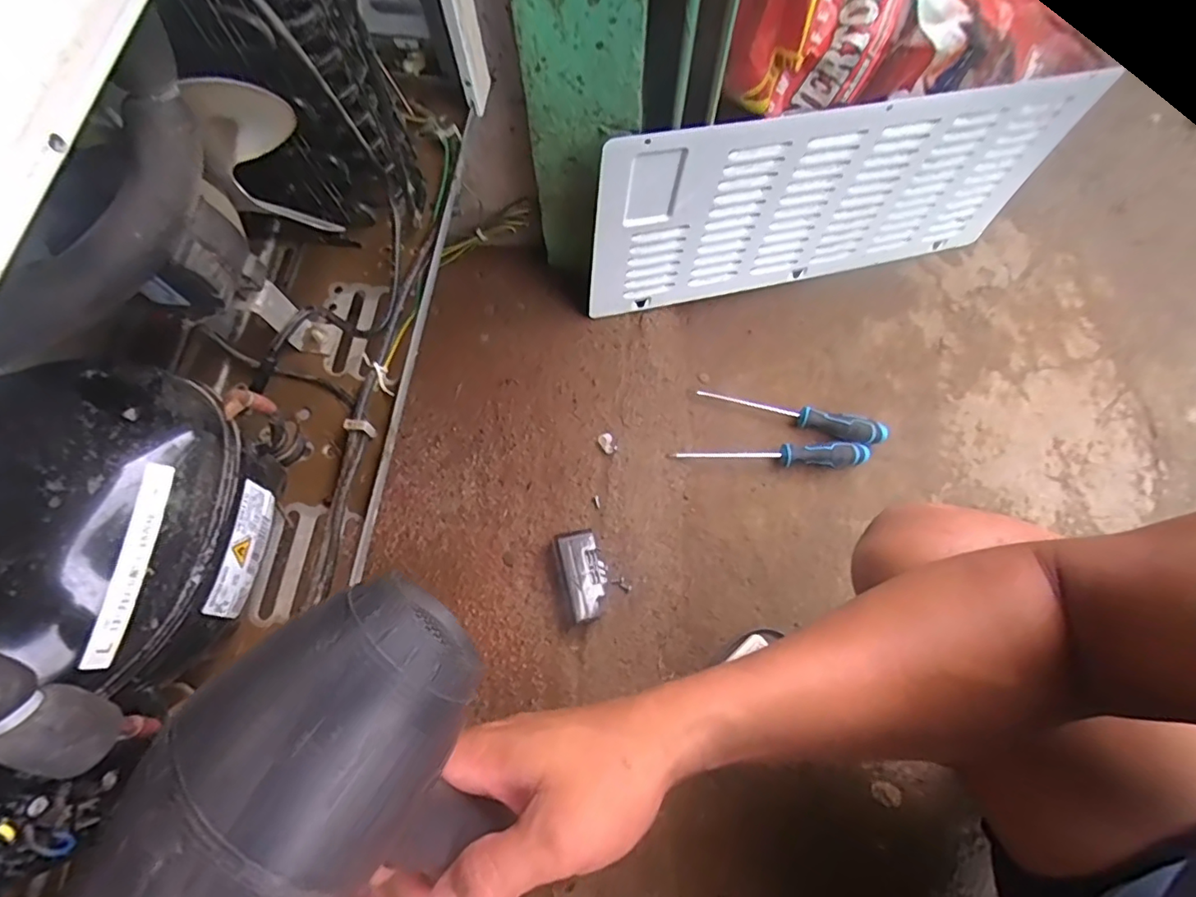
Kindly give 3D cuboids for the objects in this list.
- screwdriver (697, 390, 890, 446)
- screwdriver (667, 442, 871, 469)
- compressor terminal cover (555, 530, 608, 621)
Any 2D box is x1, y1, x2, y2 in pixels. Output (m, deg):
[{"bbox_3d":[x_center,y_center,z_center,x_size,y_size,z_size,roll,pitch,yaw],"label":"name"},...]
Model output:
[{"bbox_3d":[0.256,-0.043,0.731,0.242,0.028,0.031,13,73,5],"label":"screwdriver"},{"bbox_3d":[0.222,0.010,0.710,0.248,0.028,0.026,-2,72,0],"label":"screwdriver"},{"bbox_3d":[-0.014,0.145,0.641,0.047,0.039,0.097,-16,72,-4],"label":"compressor terminal cover"}]

